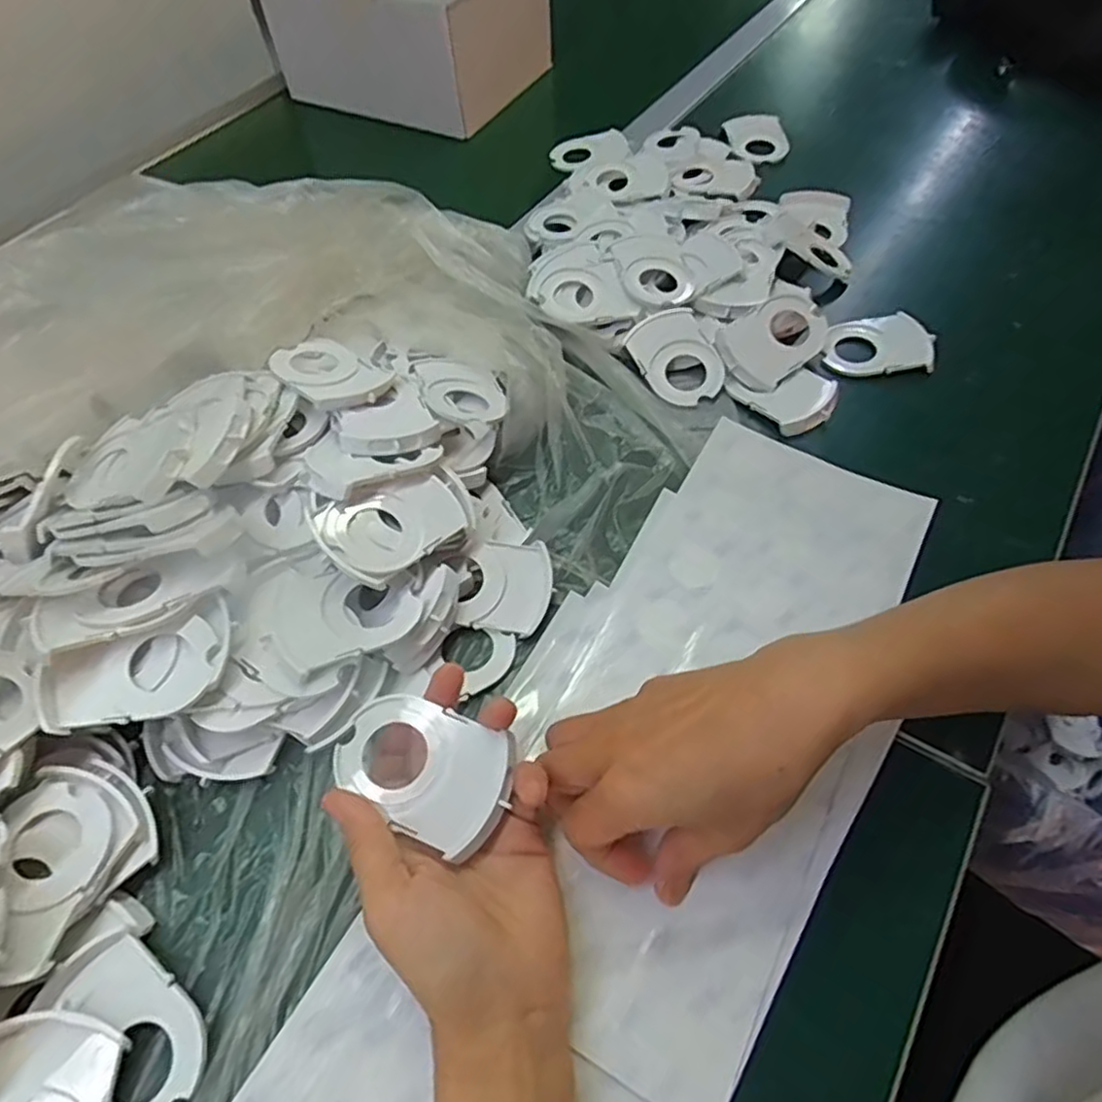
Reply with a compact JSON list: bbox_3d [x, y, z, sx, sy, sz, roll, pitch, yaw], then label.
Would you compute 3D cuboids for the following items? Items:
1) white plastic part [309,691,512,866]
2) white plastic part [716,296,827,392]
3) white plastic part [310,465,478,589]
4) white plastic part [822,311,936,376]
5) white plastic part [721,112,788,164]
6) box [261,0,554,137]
[{"bbox_3d":[-0.060,0.097,0.312,0.083,0.013,0.054,16,58,13],"label":"white plastic part"},{"bbox_3d":[0.168,-0.158,0.511,0.090,0.018,0.053,-35,91,-20],"label":"white plastic part"},{"bbox_3d":[-0.083,-0.017,0.386,0.092,0.013,0.051,-31,72,-33],"label":"white plastic part"},{"bbox_3d":[0.243,-0.155,0.515,0.073,0.016,0.052,-4,56,1],"label":"white plastic part"},{"bbox_3d":[0.206,-0.418,0.693,0.050,0.010,0.082,-6,56,-1],"label":"white plastic part"},{"bbox_3d":[-0.149,-0.578,0.758,0.254,0.123,0.176,22,60,17],"label":"box"}]

